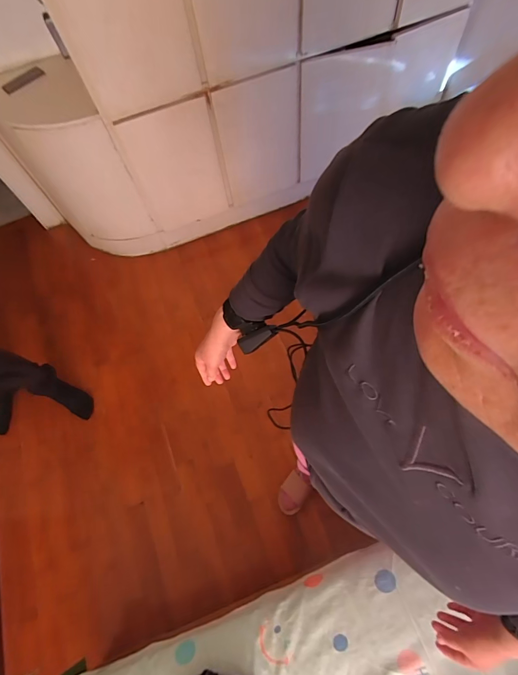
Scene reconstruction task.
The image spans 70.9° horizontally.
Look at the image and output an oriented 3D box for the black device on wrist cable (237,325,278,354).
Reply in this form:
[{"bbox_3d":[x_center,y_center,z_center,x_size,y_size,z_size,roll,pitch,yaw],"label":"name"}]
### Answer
[{"bbox_3d":[-0.002,0.001,0.630,0.071,0.019,0.026,-30,63,15],"label":"black device on wrist cable"}]

